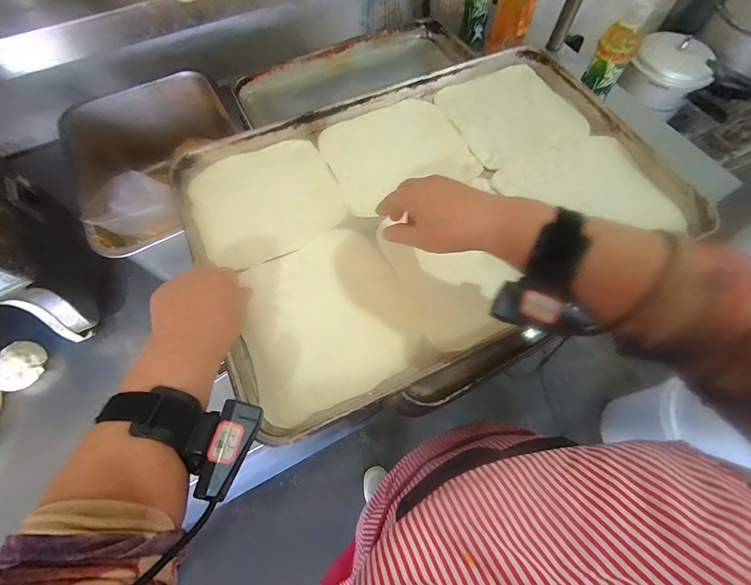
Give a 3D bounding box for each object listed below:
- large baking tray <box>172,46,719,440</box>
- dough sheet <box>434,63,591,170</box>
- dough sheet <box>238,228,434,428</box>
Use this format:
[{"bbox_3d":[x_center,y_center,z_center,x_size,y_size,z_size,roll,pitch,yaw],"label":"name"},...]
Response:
[{"bbox_3d":[0.079,-0.127,0.453,0.588,0.028,0.389,-25,68,-11],"label":"large baking tray"},{"bbox_3d":[0.206,-0.273,0.527,0.184,0.012,0.179,-24,68,-10],"label":"dough sheet"},{"bbox_3d":[-0.056,0.025,0.390,0.182,0.013,0.185,-24,68,-10],"label":"dough sheet"}]

